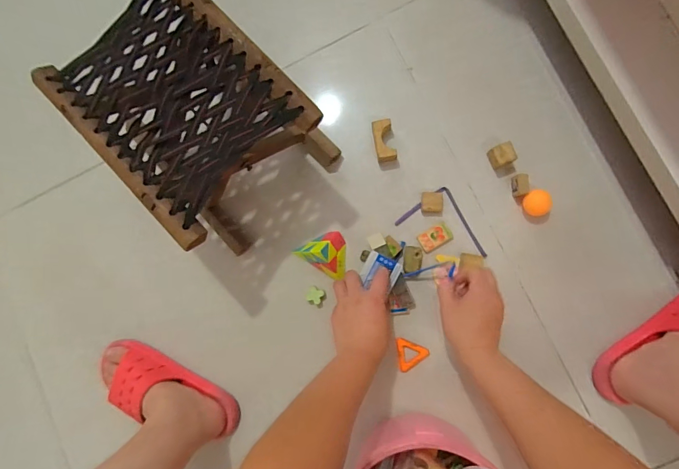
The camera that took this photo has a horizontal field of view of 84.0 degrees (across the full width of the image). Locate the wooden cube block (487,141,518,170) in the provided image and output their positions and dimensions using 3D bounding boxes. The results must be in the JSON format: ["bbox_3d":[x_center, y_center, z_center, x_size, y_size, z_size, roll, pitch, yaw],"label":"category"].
[{"bbox_3d":[0.249,-0.121,0.582,0.033,0.035,0.033,-26,85,3],"label":"wooden cube block"}]

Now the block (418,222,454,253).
[{"bbox_3d":[0.153,0.005,0.600,0.051,0.004,0.031,-30,84,3],"label":"block"}]

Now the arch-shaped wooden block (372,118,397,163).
[{"bbox_3d":[0.072,-0.150,0.603,0.031,0.027,0.064,-9,86,5],"label":"arch-shaped wooden block"}]

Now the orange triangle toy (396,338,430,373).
[{"bbox_3d":[0.115,0.186,0.588,0.048,0.007,0.050,-8,86,5],"label":"orange triangle toy"}]

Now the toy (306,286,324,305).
[{"bbox_3d":[-0.039,0.097,0.602,0.024,0.008,0.024,26,89,6],"label":"toy"}]

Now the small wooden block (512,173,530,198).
[{"bbox_3d":[0.275,-0.076,0.575,0.016,0.036,0.033,-12,86,4],"label":"small wooden block"}]

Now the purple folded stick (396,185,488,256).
[{"bbox_3d":[0.174,-0.029,0.600,0.148,0.004,0.082,21,89,6],"label":"purple folded stick"}]

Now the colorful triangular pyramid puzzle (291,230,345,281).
[{"bbox_3d":[-0.033,0.033,0.586,0.081,0.068,0.068,-2,86,5],"label":"colorful triangular pyramid puzzle"}]

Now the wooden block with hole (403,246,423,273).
[{"bbox_3d":[0.116,0.040,0.595,0.030,0.013,0.040,5,87,6],"label":"wooden block with hole"}]

